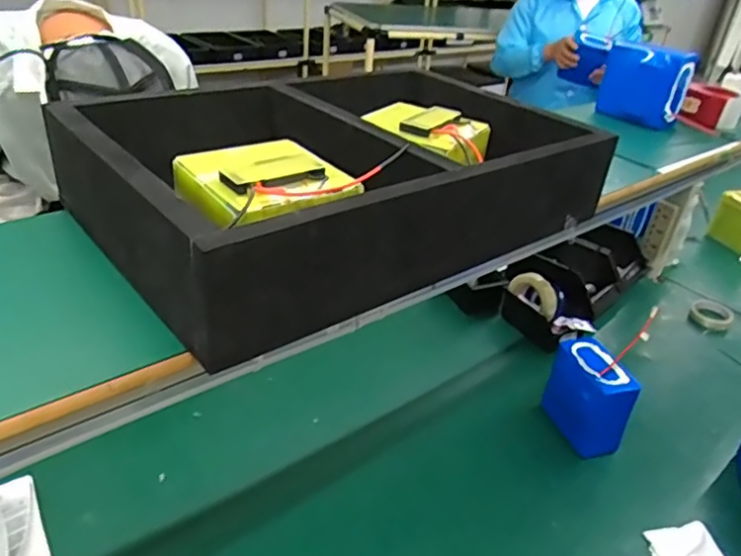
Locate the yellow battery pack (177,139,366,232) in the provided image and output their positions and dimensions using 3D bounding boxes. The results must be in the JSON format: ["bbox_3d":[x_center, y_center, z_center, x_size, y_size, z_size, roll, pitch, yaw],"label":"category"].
[{"bbox_3d":[-0.107,-0.100,0.599,0.147,0.034,0.146,-19,40,-34],"label":"yellow battery pack"}]

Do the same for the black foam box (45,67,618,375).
[{"bbox_3d":[-0.047,-0.145,0.724,0.560,0.108,0.445,-21,41,-37],"label":"black foam box"}]

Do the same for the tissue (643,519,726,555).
[{"bbox_3d":[0.469,0.406,0.876,0.105,0.022,0.091,-2,31,-13],"label":"tissue"}]

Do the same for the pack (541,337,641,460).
[{"bbox_3d":[0.383,0.214,1.058,0.088,0.150,0.148,-2,31,-13],"label":"pack"}]

